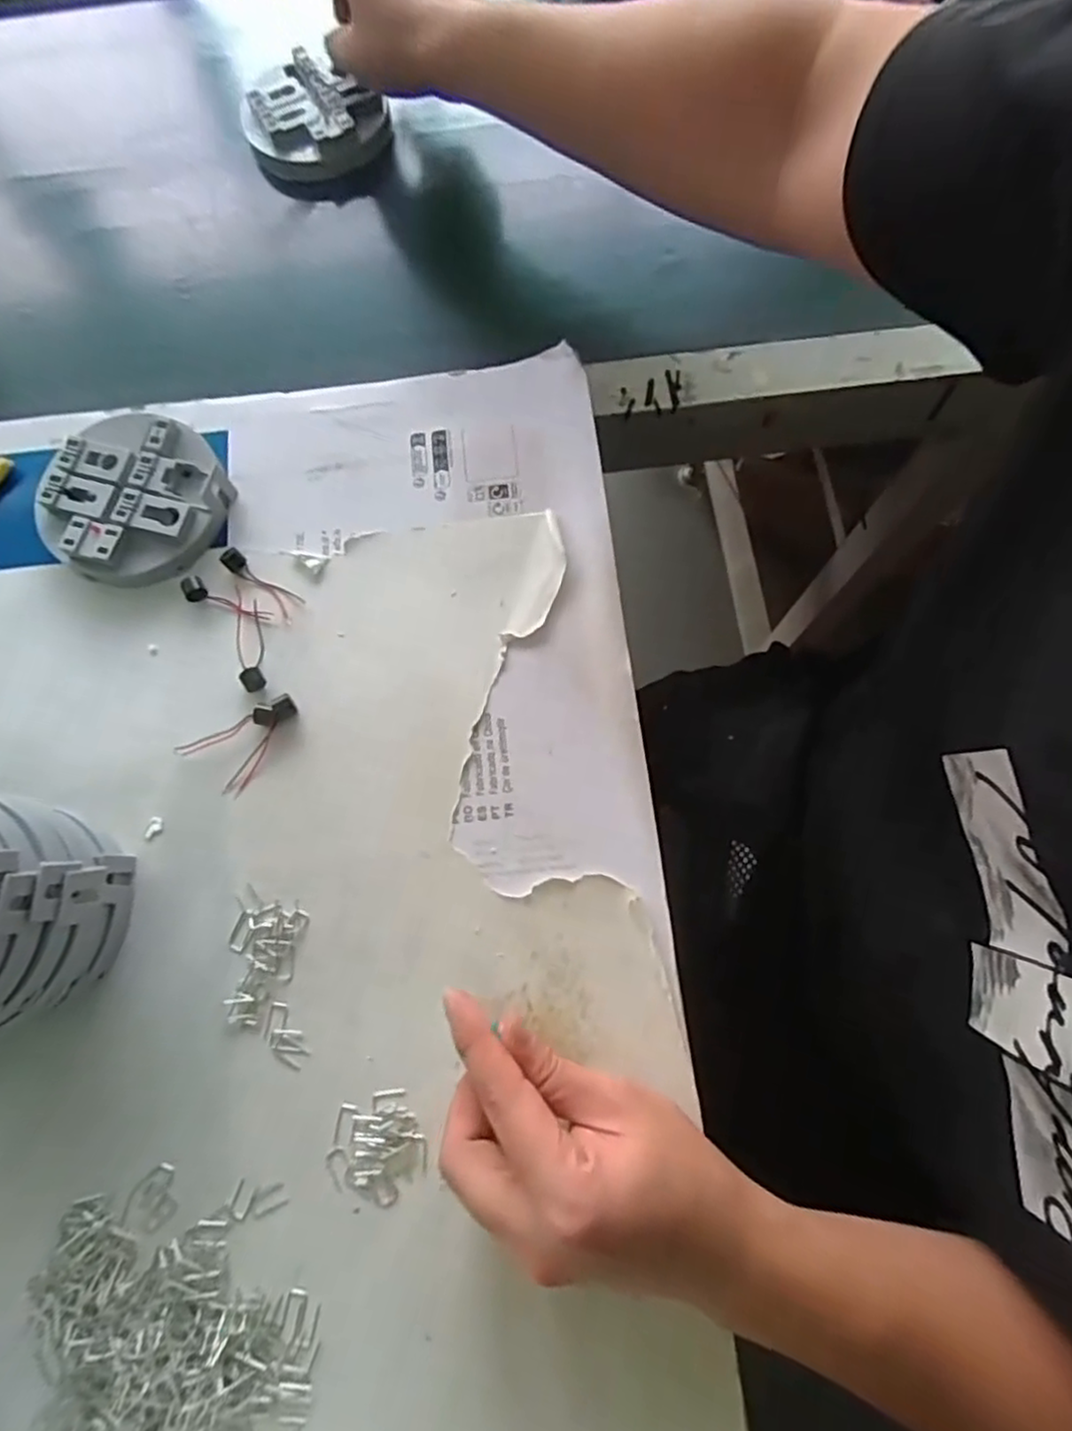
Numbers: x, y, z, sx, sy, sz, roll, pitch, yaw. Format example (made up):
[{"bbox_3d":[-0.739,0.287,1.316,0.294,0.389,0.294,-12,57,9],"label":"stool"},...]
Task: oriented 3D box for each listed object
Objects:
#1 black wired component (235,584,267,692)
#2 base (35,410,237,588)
[{"bbox_3d":[-0.159,-0.044,0.378,0.014,0.007,0.063,-12,75,-2],"label":"black wired component"},{"bbox_3d":[-0.234,-0.126,0.396,0.104,0.023,0.100,0,75,1],"label":"base"}]

